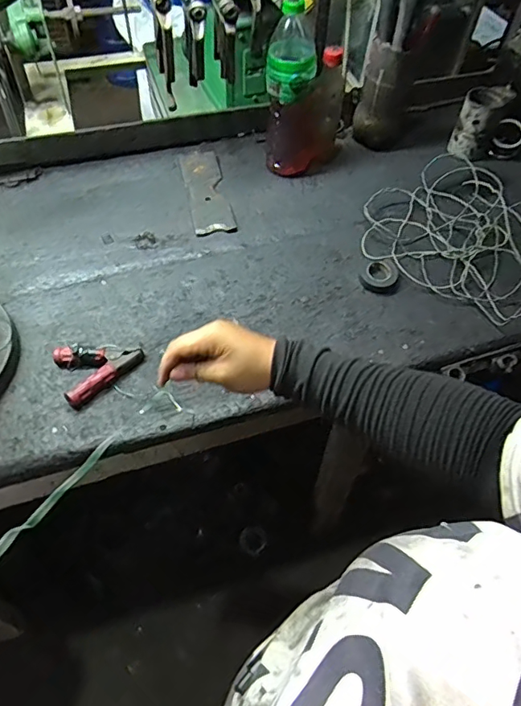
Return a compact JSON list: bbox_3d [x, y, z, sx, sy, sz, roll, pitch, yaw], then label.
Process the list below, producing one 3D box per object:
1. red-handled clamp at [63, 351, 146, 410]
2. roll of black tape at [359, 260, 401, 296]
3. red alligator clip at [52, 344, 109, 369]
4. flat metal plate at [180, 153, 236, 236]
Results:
[{"bbox_3d":[-0.204,0.030,0.679,0.024,0.023,0.117,38,62,22],"label":"red-handled clamp"},{"bbox_3d":[0.187,-0.117,0.793,0.062,0.022,0.061,1,55,-2],"label":"roll of black tape"},{"bbox_3d":[-0.244,0.005,0.693,0.072,0.026,0.025,2,55,-1],"label":"red alligator clip"},{"bbox_3d":[-0.097,-0.291,0.905,0.069,0.010,0.222,-9,56,-9],"label":"flat metal plate"}]

